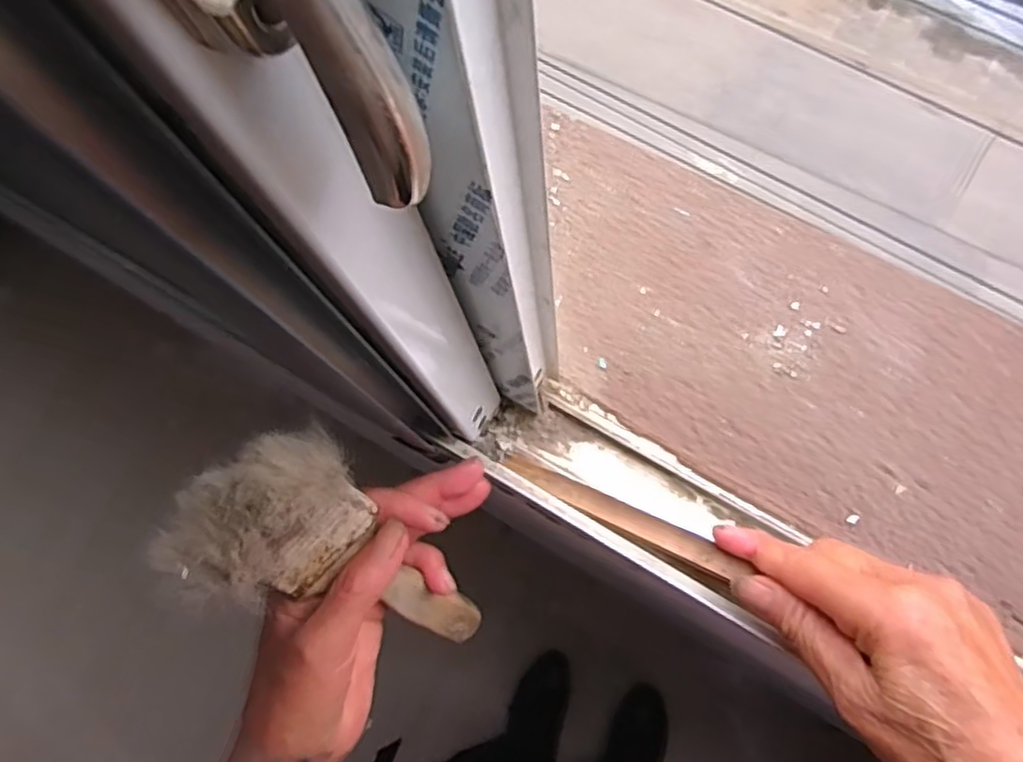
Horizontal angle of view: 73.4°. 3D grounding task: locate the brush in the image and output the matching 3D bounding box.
[{"bbox_3d":[-0.060,0.080,0.295,0.029,0.189,0.063,21,72,32],"label":"brush"}]

